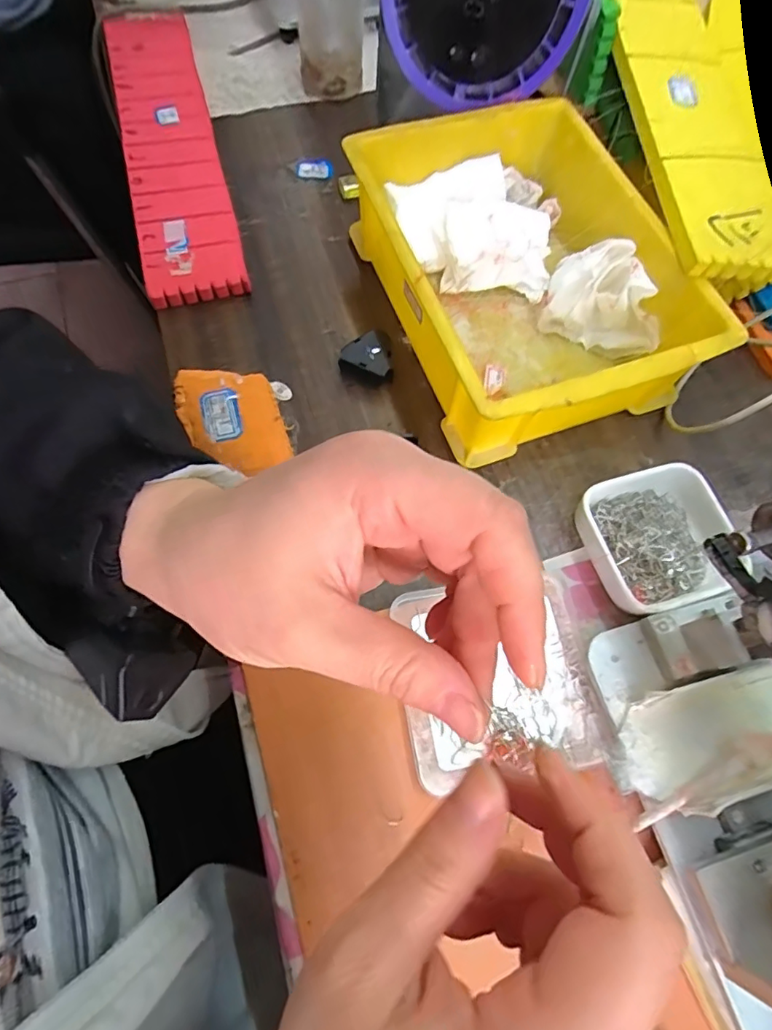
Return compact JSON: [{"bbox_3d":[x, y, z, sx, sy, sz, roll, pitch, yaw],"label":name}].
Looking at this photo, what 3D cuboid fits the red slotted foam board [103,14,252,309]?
[{"bbox_3d":[-0.182,-0.313,0.444,0.073,0.025,0.341,-14,69,-9],"label":"red slotted foam board"}]

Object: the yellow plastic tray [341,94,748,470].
[{"bbox_3d":[0.091,-0.165,0.368,0.169,0.076,0.242,-19,70,-11],"label":"yellow plastic tray"}]

